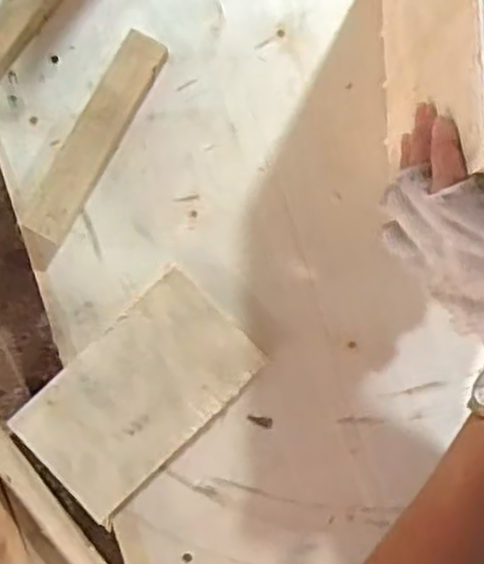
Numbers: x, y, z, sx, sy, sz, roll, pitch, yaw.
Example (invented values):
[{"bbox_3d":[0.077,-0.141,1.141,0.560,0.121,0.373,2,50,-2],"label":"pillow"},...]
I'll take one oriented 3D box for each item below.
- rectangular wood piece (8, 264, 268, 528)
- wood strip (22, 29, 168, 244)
[{"bbox_3d":[-0.069,0.074,0.497,0.152,0.011,0.092,-44,89,-7],"label":"rectangular wood piece"},{"bbox_3d":[-0.098,-0.100,0.500,0.030,0.025,0.153,29,83,-1],"label":"wood strip"}]

